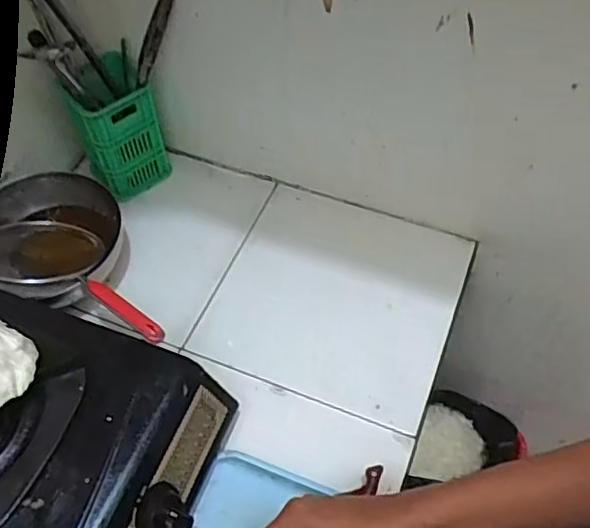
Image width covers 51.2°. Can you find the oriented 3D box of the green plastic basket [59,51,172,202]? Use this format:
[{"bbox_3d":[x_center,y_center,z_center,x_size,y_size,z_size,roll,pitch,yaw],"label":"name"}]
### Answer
[{"bbox_3d":[-0.239,-0.184,0.830,0.094,0.161,0.094,-28,59,-17],"label":"green plastic basket"}]

